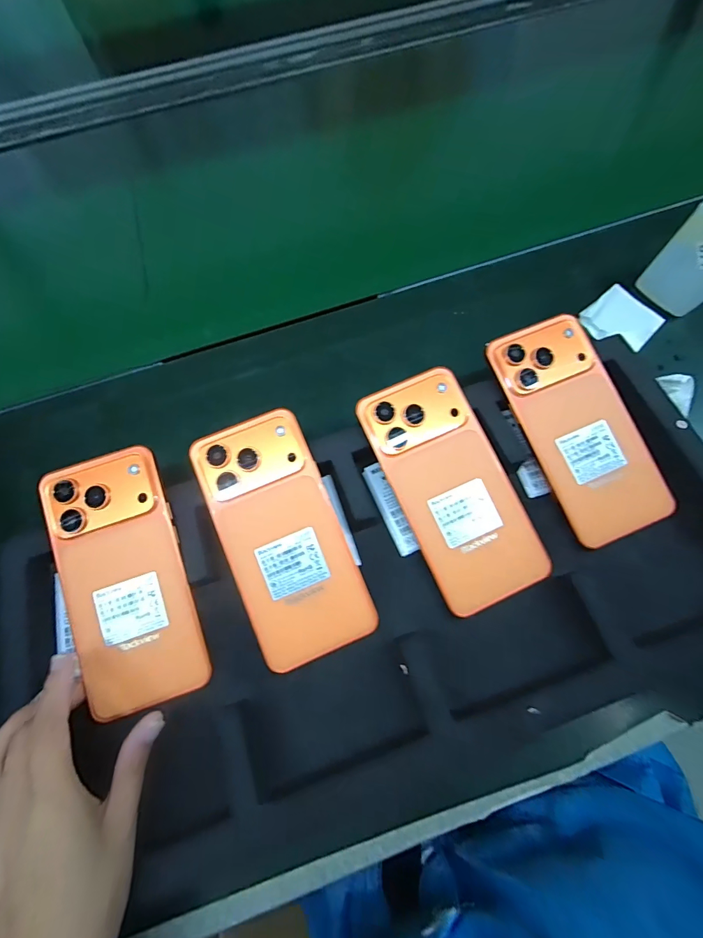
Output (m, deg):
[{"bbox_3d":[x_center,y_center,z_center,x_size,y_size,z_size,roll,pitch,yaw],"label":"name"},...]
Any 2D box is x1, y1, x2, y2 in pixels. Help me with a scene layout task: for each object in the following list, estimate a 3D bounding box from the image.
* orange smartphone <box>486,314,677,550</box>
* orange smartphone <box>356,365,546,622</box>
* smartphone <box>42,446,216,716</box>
[{"bbox_3d":[0.165,-0.031,0.277,0.075,0.009,0.161,-22,83,-8],"label":"orange smartphone"},{"bbox_3d":[0.069,0.011,0.267,0.074,0.005,0.161,-23,82,-9],"label":"orange smartphone"},{"bbox_3d":[-0.147,0.070,0.251,0.075,0.006,0.159,-18,82,-7],"label":"smartphone"}]

